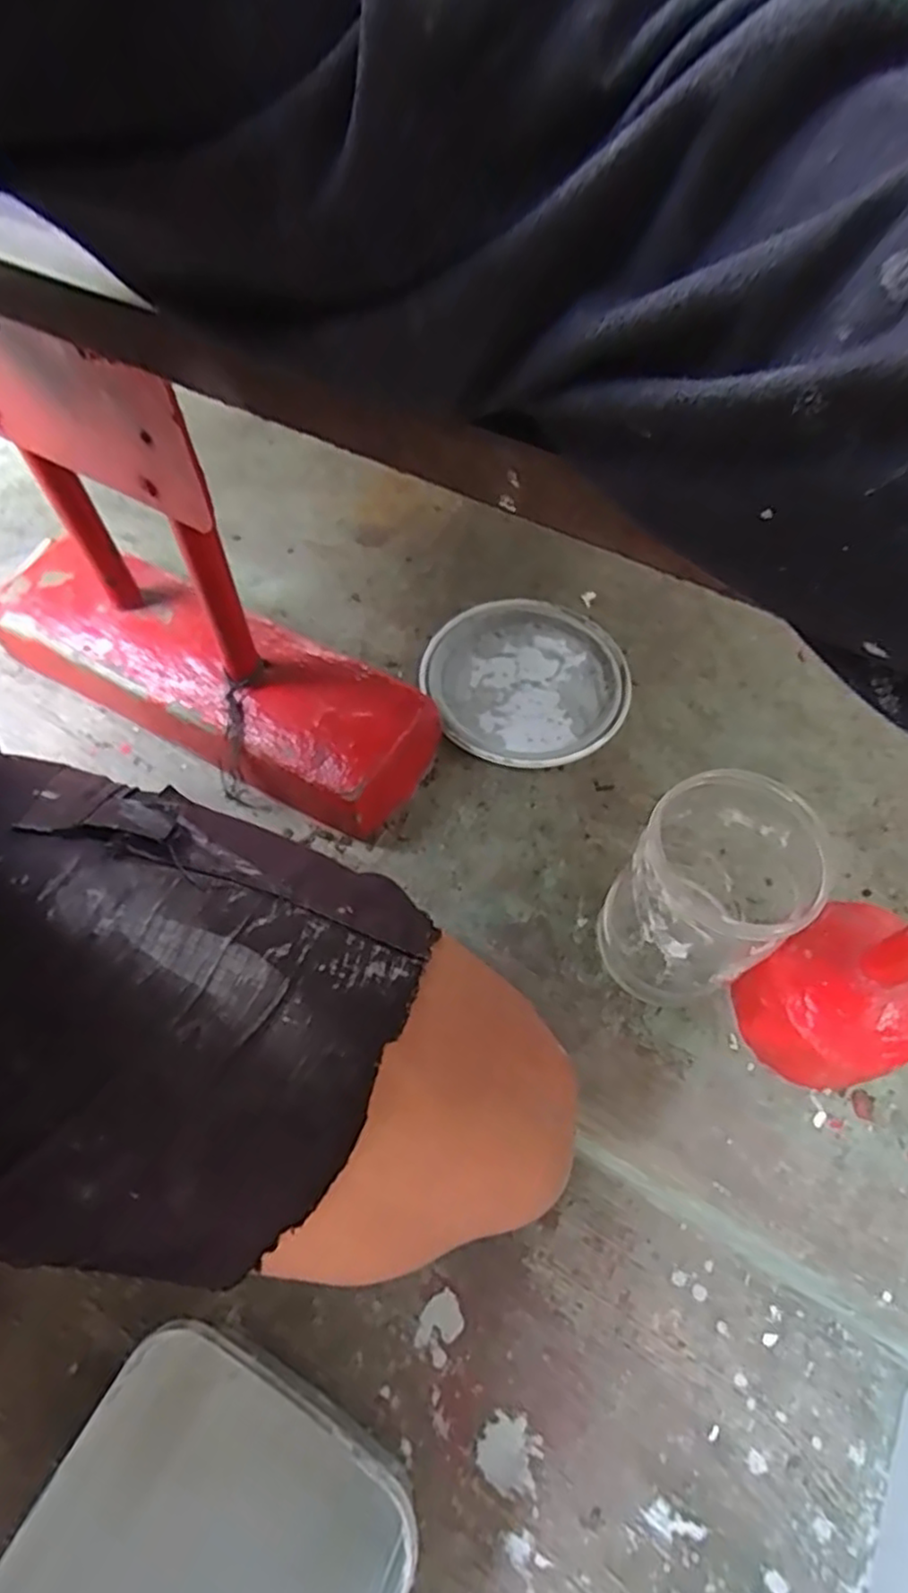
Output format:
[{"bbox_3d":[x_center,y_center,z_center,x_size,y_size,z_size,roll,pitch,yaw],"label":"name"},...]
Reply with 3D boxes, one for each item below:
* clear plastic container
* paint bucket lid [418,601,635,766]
[{"bbox_3d":[0.153,0.065,0.445,0.095,0.154,0.105,31,64,16],"label":"clear plastic container"},{"bbox_3d":[0.066,-0.103,0.626,0.176,0.015,0.174,1,60,-1],"label":"paint bucket lid"}]

